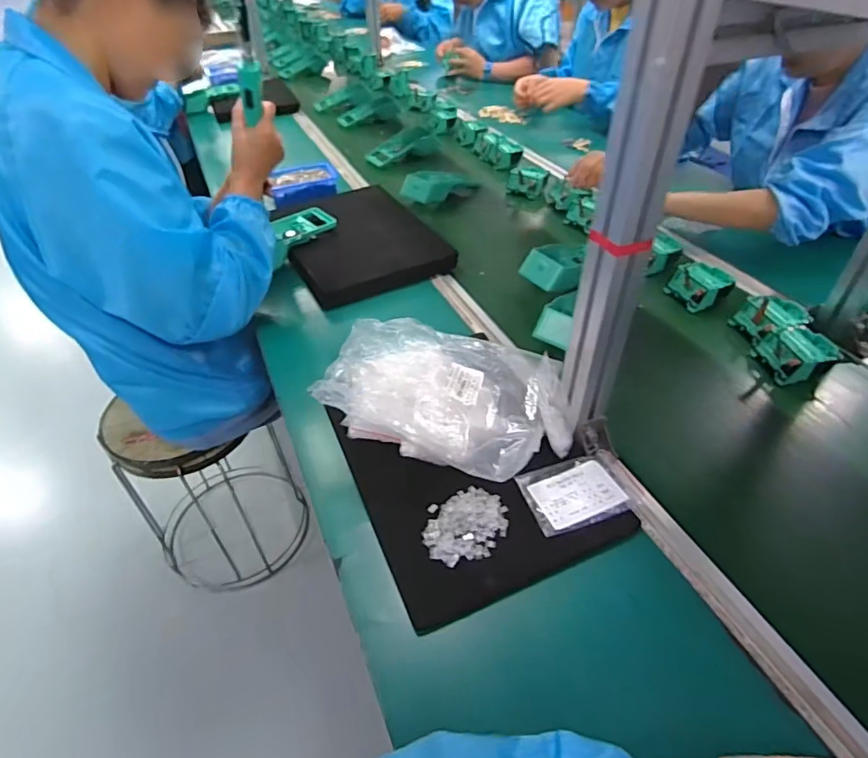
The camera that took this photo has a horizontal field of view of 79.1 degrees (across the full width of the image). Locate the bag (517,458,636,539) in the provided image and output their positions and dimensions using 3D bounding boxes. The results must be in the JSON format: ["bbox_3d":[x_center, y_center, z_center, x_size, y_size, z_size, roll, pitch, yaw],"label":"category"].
[{"bbox_3d":[0.152,0.121,0.565,0.106,0.011,0.079,-12,43,-13],"label":"bag"}]

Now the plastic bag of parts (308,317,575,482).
[{"bbox_3d":[0.019,0.018,0.624,0.279,0.074,0.226,6,42,7],"label":"plastic bag of parts"}]

